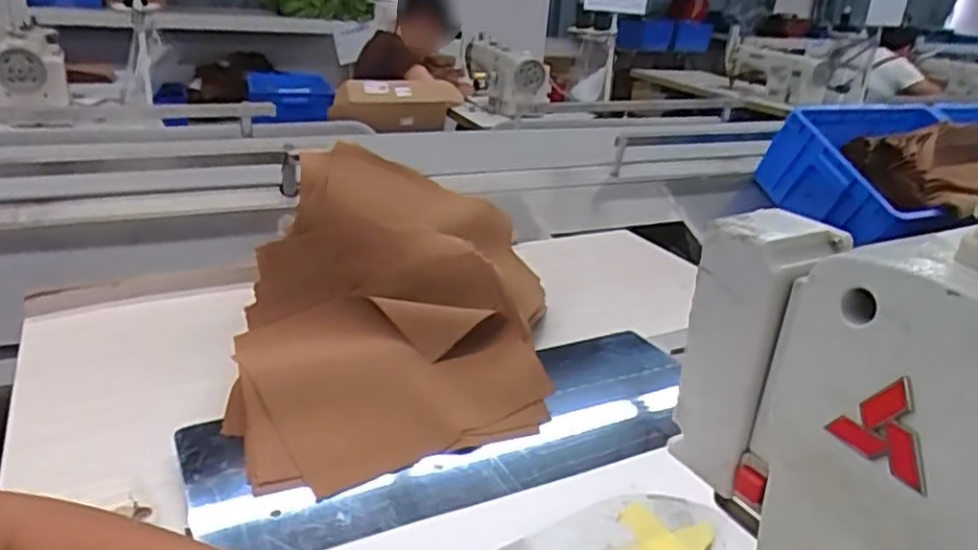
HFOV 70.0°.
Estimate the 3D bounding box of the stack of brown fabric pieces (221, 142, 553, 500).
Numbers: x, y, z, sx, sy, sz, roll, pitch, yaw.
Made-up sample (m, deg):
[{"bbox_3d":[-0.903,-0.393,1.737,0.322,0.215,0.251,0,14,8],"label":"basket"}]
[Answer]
[{"bbox_3d":[-0.085,0.016,0.633,0.280,0.134,0.358,4,24,-1],"label":"stack of brown fabric pieces"}]

